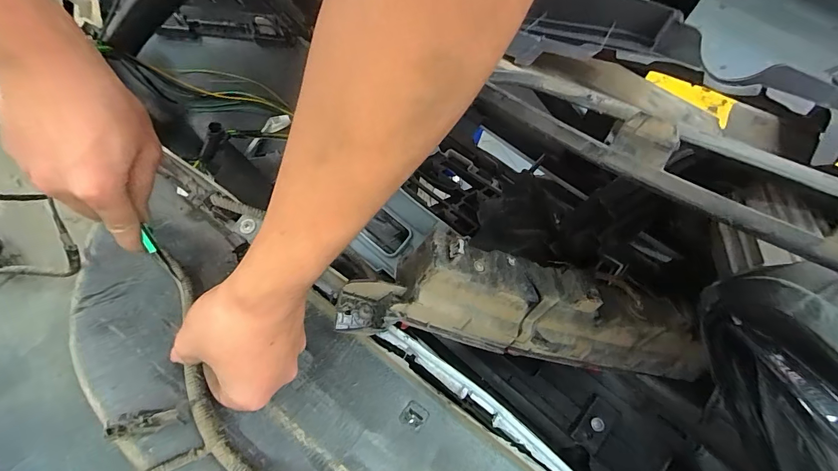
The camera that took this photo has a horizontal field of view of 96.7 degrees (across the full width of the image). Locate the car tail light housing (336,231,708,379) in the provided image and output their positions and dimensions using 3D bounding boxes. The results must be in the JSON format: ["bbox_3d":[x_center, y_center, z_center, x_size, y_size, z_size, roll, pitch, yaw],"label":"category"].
[{"bbox_3d":[0.120,0.068,0.320,0.360,0.069,0.076,15,64,-17],"label":"car tail light housing"}]

